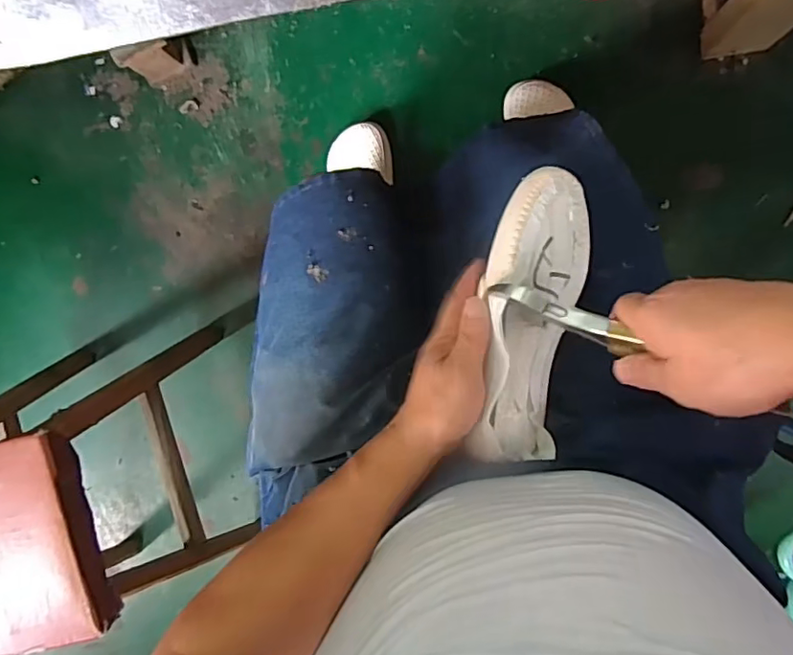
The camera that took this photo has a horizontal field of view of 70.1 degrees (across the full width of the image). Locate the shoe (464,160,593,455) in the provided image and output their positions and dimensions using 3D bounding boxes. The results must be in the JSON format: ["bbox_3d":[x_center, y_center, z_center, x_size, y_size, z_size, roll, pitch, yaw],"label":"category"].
[{"bbox_3d":[0.101,-0.008,0.424,0.071,0.057,0.219,8,93,8],"label":"shoe"}]

